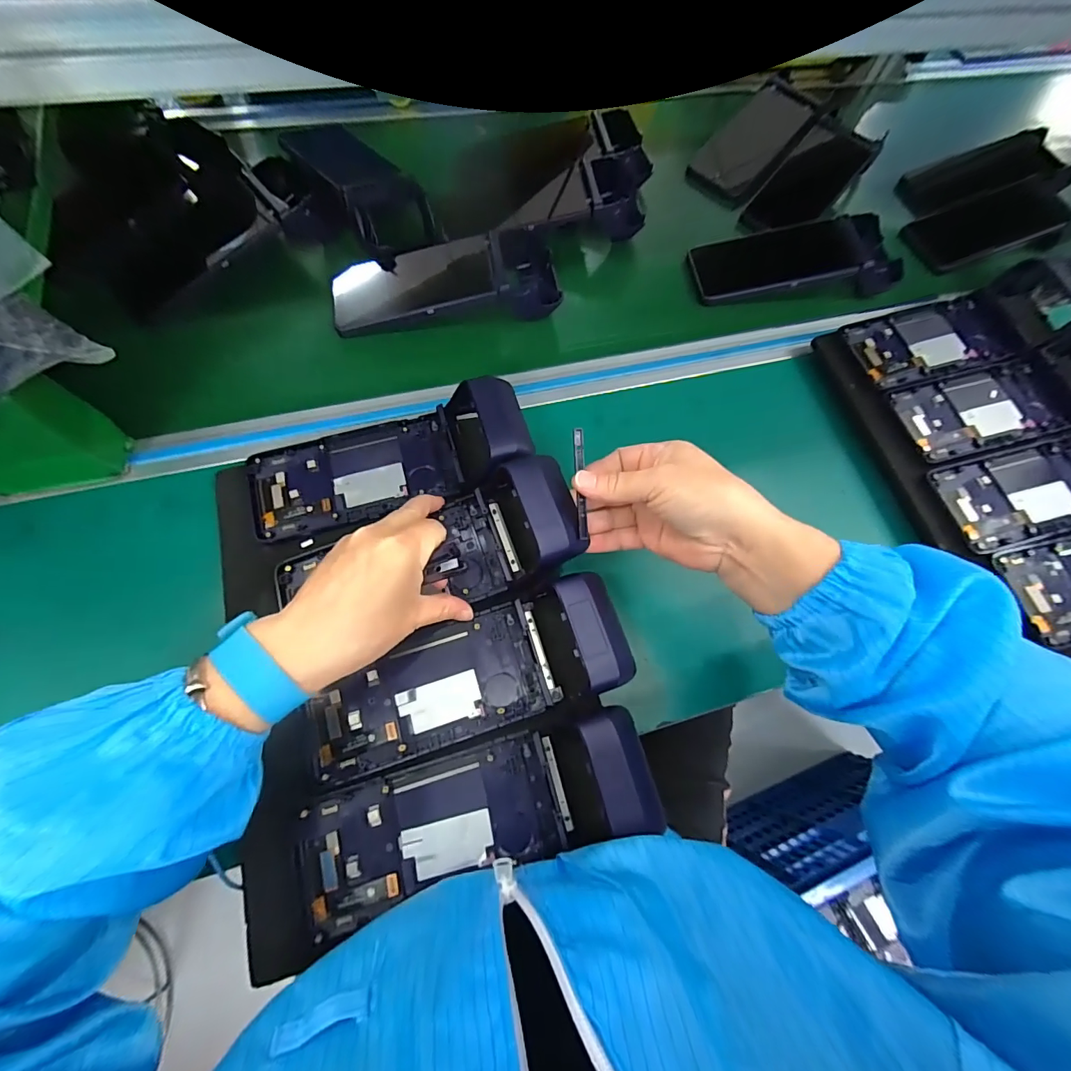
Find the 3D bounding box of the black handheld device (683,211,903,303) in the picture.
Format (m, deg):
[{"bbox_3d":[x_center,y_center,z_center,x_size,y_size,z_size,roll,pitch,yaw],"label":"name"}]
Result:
[{"bbox_3d":[0.274,-0.295,0.494,0.224,0.048,0.097,-3,72,-5],"label":"black handheld device"}]

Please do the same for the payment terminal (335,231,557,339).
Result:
[{"bbox_3d":[-0.088,-0.253,0.456,0.216,0.057,0.088,-6,73,-6],"label":"payment terminal"}]

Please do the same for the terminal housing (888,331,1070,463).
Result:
[{"bbox_3d":[0.473,-0.140,0.412,0.272,0.041,0.081,-16,74,-9],"label":"terminal housing"}]

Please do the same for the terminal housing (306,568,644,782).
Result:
[{"bbox_3d":[-0.047,0.093,0.304,0.216,0.049,0.081,-16,71,-9],"label":"terminal housing"}]

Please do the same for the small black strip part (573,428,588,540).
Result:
[{"bbox_3d":[0.030,-0.035,0.299,0.007,0.008,0.074,-2,90,-3],"label":"small black strip part"}]

